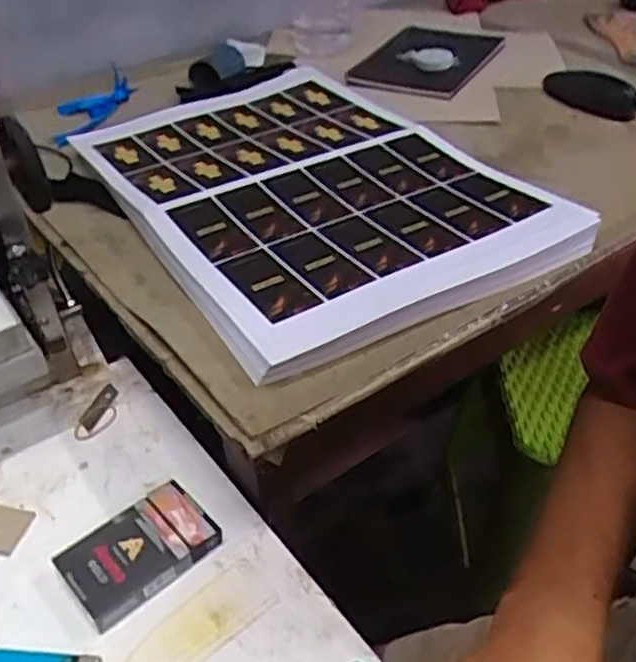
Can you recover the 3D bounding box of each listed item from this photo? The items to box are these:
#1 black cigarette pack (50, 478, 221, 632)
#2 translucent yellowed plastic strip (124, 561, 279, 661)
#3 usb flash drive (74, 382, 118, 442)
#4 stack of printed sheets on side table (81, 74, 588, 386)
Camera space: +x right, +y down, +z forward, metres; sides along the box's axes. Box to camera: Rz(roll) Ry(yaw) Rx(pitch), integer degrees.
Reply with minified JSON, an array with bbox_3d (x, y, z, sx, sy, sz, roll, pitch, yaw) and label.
[{"bbox_3d":[-0.124,0.151,0.483,0.096,0.020,0.066,-29,46,-27],"label":"black cigarette pack"},{"bbox_3d":[-0.083,0.192,0.442,0.122,0.004,0.040,-30,47,-28],"label":"translucent yellowed plastic strip"},{"bbox_3d":[-0.187,0.069,0.602,0.028,0.004,0.063,8,41,13],"label":"usb flash drive"},{"bbox_3d":[-0.015,-0.153,0.688,0.332,0.041,0.477,-21,43,-21],"label":"stack of printed sheets on side table"}]

